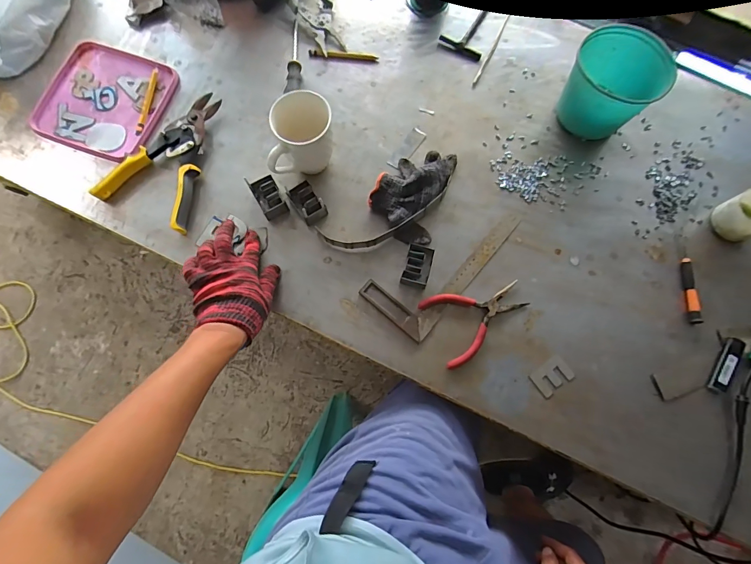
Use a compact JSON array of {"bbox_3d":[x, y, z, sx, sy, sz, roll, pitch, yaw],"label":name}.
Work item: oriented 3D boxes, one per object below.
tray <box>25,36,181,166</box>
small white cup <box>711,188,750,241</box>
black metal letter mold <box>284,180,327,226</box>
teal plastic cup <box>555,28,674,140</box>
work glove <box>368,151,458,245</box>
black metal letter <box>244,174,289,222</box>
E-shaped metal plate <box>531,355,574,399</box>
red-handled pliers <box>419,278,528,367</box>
[{"bbox_3d":[-0.443,-0.302,0.648,0.196,0.011,0.192,18,76,5],"label":"tray"},{"bbox_3d":[0.540,-0.098,0.568,0.064,0.059,0.061,0,75,0],"label":"small white cup"},{"bbox_3d":[-0.102,-0.117,0.586,0.037,0.031,0.062,-35,77,-9],"label":"black metal letter mold"},{"bbox_3d":[0.349,-0.286,0.592,0.120,0.110,0.122,0,75,0],"label":"teal plastic cup"},{"bbox_3d":[0.058,-0.144,0.593,0.111,0.039,0.160,19,76,5],"label":"work glove"},{"bbox_3d":[-0.160,-0.127,0.589,0.036,0.031,0.055,-28,77,-7],"label":"black metal letter"},{"bbox_3d":[0.246,0.131,0.542,0.053,0.006,0.035,-32,77,-8],"label":"E-shaped metal plate"},{"bbox_3d":[0.145,0.044,0.554,0.142,0.009,0.100,-26,76,-7],"label":"red-handled pliers"}]

